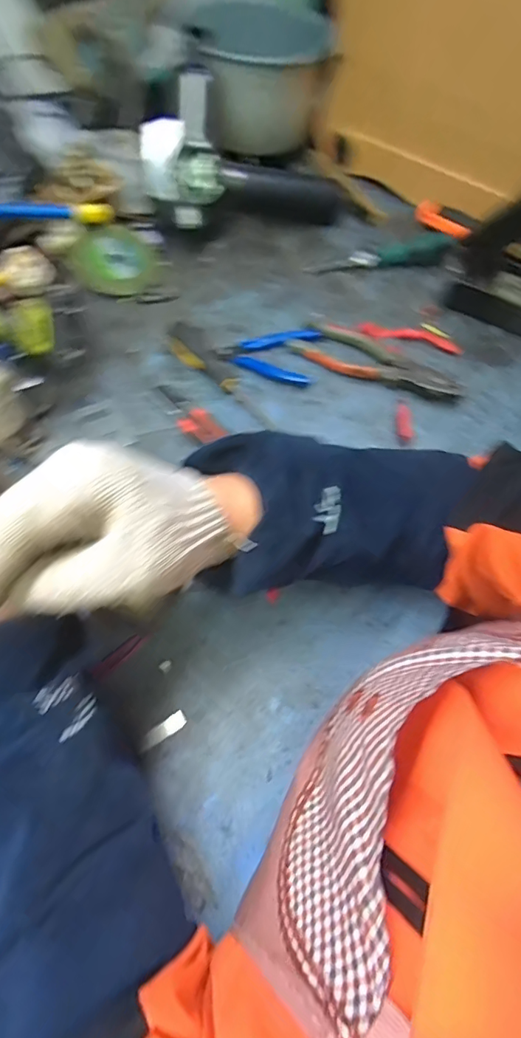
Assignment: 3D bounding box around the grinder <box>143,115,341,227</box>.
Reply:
[{"bbox_3d":[-0.015,-0.423,0.631,0.255,0.087,0.076,-5,62,-25],"label":"grinder"}]

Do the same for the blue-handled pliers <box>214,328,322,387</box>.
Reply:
[{"bbox_3d":[0.007,-0.189,0.560,0.109,0.007,0.079,9,64,4],"label":"blue-handled pliers"}]

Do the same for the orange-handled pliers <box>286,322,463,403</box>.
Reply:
[{"bbox_3d":[0.129,-0.178,0.548,0.191,0.018,0.055,23,66,11],"label":"orange-handled pliers"}]

